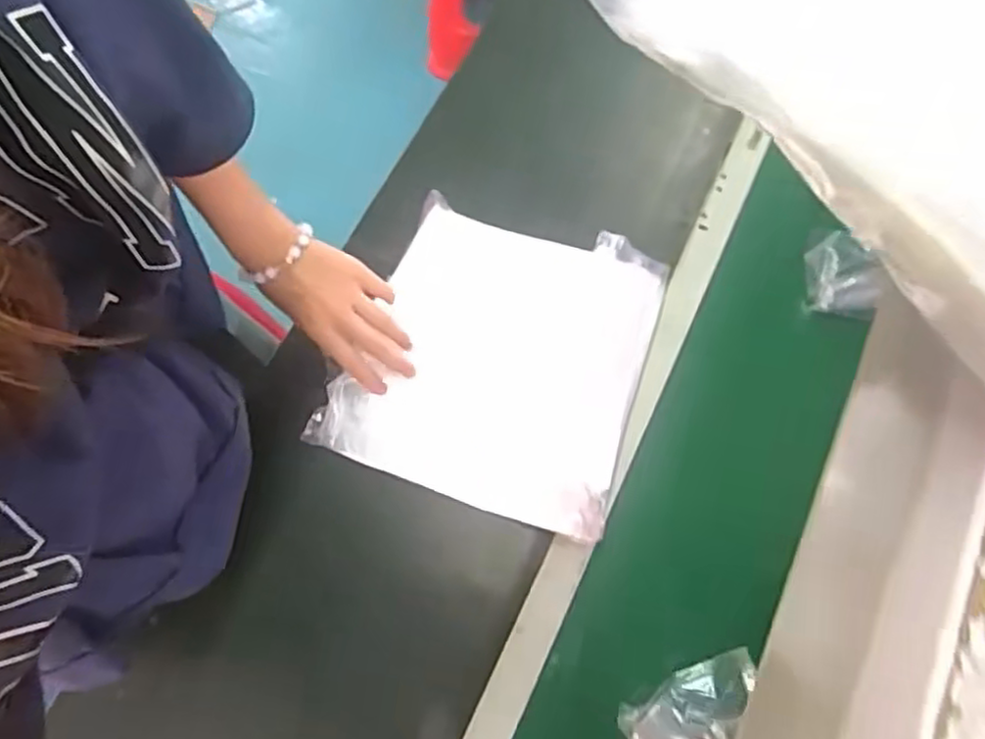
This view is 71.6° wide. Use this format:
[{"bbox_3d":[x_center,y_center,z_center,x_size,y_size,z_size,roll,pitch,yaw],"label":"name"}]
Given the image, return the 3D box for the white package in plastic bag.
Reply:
[{"bbox_3d":[0.005,-0.010,0.609,0.248,0.031,0.255,17,73,11],"label":"white package in plastic bag"}]

